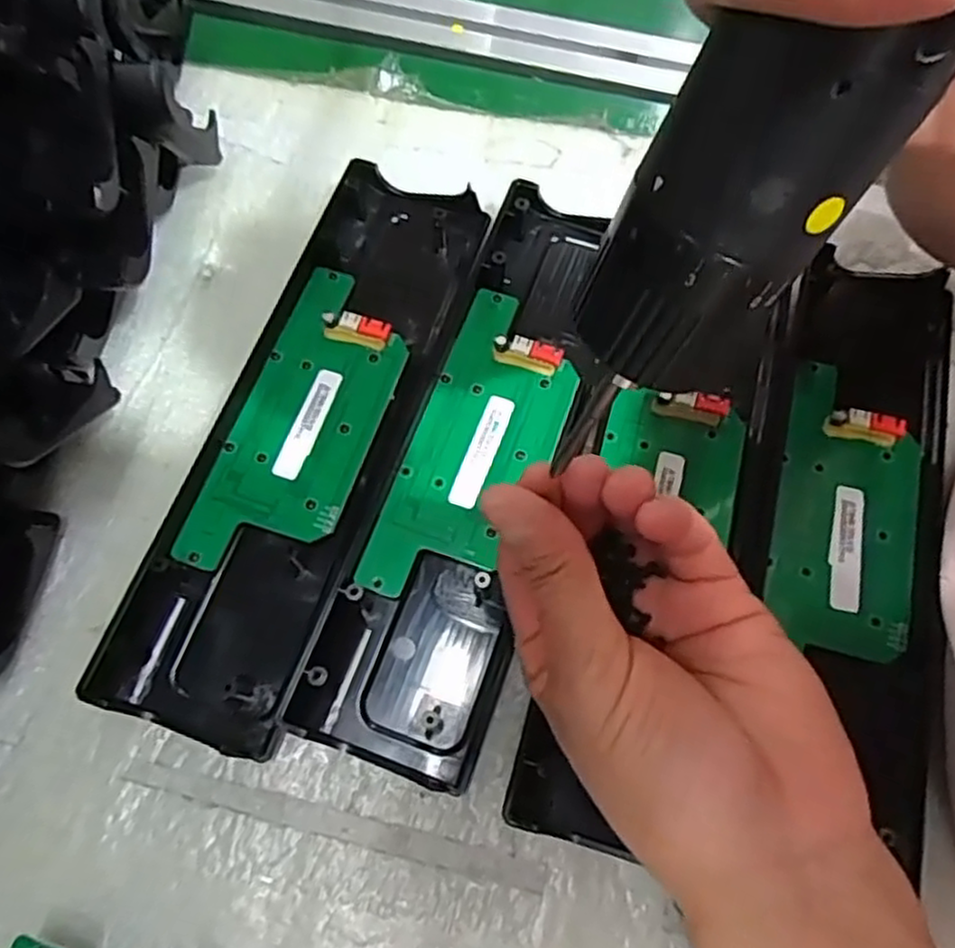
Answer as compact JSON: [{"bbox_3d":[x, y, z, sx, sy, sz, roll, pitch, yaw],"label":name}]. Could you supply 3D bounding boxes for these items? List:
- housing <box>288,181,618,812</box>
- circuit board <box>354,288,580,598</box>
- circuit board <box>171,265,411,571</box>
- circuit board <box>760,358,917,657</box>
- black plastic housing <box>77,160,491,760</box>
[{"bbox_3d":[0.003,-0.010,0.286,0.067,0.020,0.242,18,69,7],"label":"housing"},{"bbox_3d":[0.002,-0.012,0.284,0.053,0.004,0.134,19,69,7],"label":"circuit board"},{"bbox_3d":[-0.068,-0.022,0.289,0.054,0.016,0.133,17,69,7],"label":"circuit board"},{"bbox_3d":[0.143,0.013,0.273,0.052,0.010,0.109,15,68,6],"label":"circuit board"},{"bbox_3d":[-0.067,-0.022,0.289,0.068,0.018,0.245,17,69,6],"label":"black plastic housing"}]

